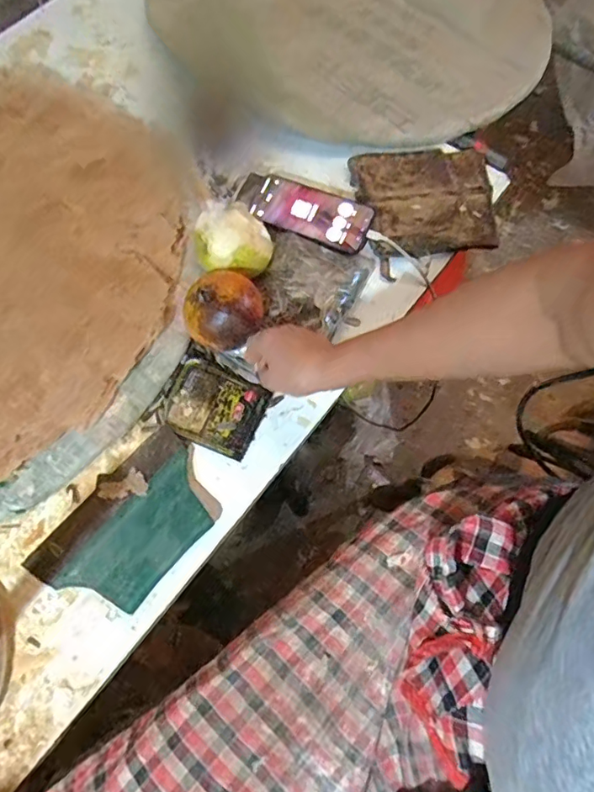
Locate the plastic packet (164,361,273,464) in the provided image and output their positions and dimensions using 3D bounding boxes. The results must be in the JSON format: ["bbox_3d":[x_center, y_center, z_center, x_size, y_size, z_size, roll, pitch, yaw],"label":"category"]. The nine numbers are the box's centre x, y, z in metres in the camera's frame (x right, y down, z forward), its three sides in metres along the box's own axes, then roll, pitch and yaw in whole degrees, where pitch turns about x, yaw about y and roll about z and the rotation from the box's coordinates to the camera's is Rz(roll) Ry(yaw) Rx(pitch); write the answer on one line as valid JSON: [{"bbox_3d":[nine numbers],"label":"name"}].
[{"bbox_3d":[-0.095,0.012,0.610,0.109,0.010,0.090,22,70,7],"label":"plastic packet"}]

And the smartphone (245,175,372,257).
[{"bbox_3d":[0.018,-0.242,0.698,0.157,0.013,0.075,26,79,10],"label":"smartphone"}]

